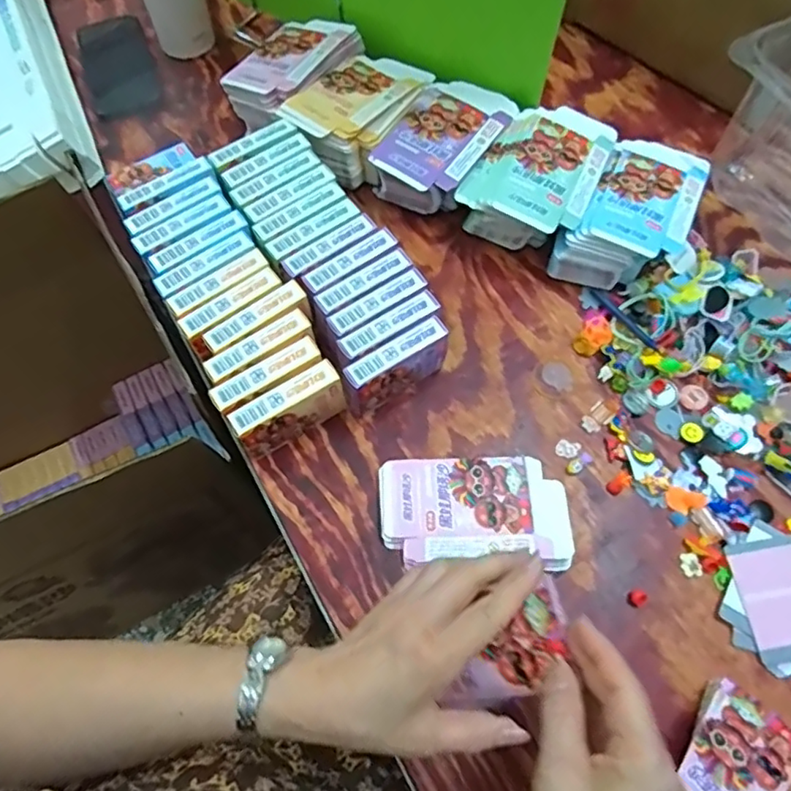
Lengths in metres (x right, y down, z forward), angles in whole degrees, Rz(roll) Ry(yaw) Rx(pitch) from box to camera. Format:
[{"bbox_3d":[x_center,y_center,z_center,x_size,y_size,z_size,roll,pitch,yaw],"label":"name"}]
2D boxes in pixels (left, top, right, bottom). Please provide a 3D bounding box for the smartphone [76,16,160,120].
[{"bbox_3d":[-0.332,-0.398,0.701,0.077,0.008,0.163,-20,66,-9],"label":"smartphone"}]

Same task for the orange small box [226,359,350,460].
[{"bbox_3d":[-0.086,0.014,0.485,0.090,0.065,0.024,-32,68,-14],"label":"orange small box"}]

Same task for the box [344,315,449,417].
[{"bbox_3d":[0.001,-0.022,0.502,0.092,0.065,0.025,-31,68,-14],"label":"box"}]

